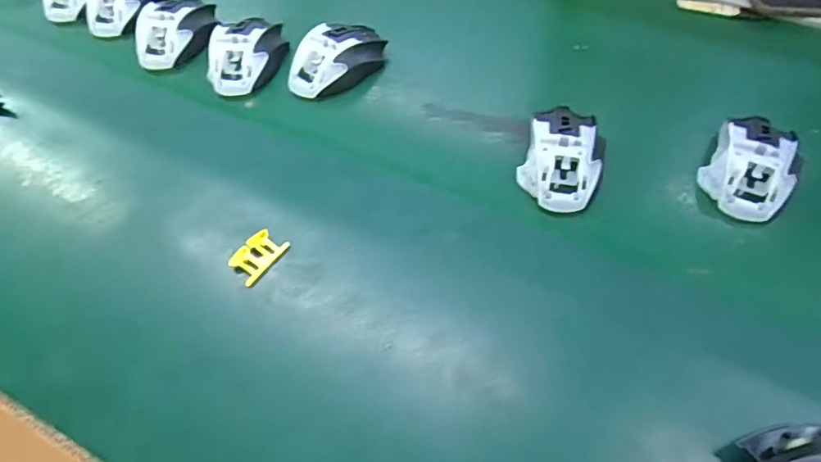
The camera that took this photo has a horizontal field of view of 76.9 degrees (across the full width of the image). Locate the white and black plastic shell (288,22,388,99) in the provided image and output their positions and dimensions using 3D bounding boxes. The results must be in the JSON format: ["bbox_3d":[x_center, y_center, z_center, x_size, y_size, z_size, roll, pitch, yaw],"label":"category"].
[{"bbox_3d":[-0.078,-0.179,0.533,0.064,0.042,0.112,33,60,26],"label":"white and black plastic shell"}]

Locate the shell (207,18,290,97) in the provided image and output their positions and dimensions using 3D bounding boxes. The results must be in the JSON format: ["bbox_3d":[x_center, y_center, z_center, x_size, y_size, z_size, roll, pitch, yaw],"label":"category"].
[{"bbox_3d":[-0.170,-0.185,0.539,0.073,0.041,0.098,2,52,5],"label":"shell"}]

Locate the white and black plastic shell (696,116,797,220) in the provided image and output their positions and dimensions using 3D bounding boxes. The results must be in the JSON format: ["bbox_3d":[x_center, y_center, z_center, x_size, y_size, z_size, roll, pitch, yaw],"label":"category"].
[{"bbox_3d":[0.281,-0.055,0.423,0.066,0.036,0.096,30,59,25],"label":"white and black plastic shell"}]

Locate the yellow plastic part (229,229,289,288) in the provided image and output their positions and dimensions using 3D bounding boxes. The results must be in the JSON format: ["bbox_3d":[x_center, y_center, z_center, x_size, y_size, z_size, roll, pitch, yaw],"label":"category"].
[{"bbox_3d":[-0.119,0.019,0.402,0.027,0.011,0.043,30,59,25],"label":"yellow plastic part"}]

